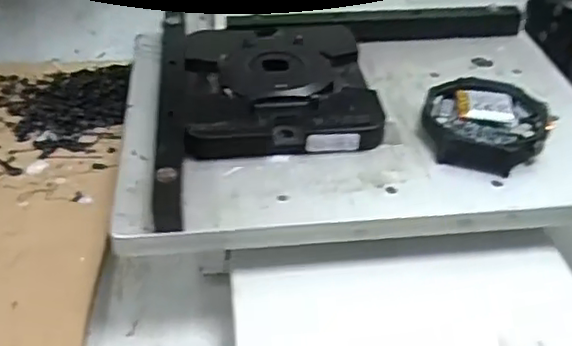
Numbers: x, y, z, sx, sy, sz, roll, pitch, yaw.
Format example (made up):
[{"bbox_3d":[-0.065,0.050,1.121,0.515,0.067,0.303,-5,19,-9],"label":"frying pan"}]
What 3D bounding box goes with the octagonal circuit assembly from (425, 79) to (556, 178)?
[{"bbox_3d":[0.081,-0.020,0.265,0.049,0.009,0.052,14,41,15],"label":"octagonal circuit assembly"}]

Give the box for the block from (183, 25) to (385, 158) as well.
[{"bbox_3d":[-0.004,-0.041,0.286,0.078,0.013,0.090,-2,40,-5],"label":"block"}]

